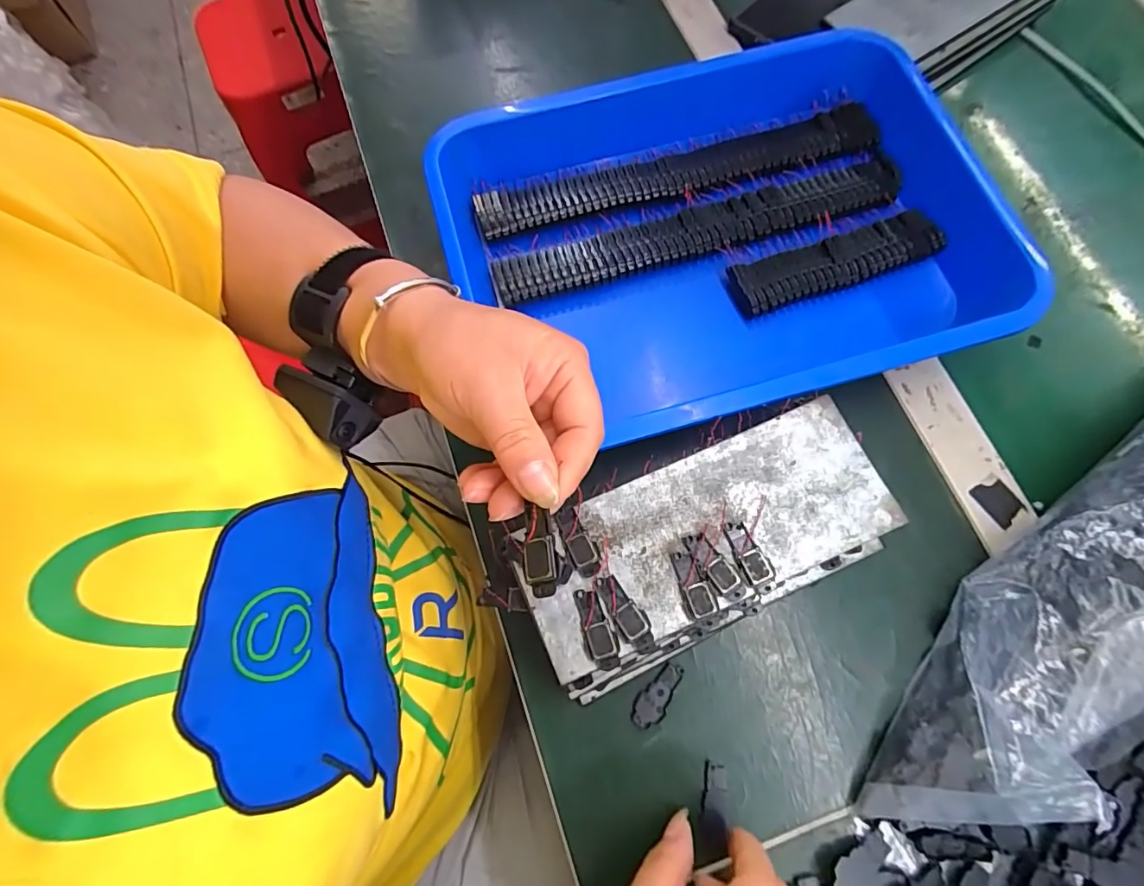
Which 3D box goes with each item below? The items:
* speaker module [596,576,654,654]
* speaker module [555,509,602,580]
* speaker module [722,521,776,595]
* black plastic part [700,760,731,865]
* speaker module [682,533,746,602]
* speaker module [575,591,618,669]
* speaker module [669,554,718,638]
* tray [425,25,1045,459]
[{"bbox_3d":[0.028,0.086,0.259,0.015,0.005,0.041,-31,74,-7],"label":"speaker module"},{"bbox_3d":[0.003,0.053,0.271,0.014,0.005,0.037,-27,74,-6],"label":"speaker module"},{"bbox_3d":[0.093,0.059,0.266,0.016,0.005,0.038,-20,73,-4],"label":"speaker module"},{"bbox_3d":[0.078,0.200,0.278,0.014,0.008,0.046,5,79,4],"label":"black plastic part"},{"bbox_3d":[0.073,0.065,0.264,0.015,0.004,0.039,-35,75,-8],"label":"speaker module"},{"bbox_3d":[0.012,0.094,0.256,0.013,0.004,0.039,-16,73,-3],"label":"speaker module"},{"bbox_3d":[0.063,0.076,0.261,0.014,0.005,0.041,-15,73,-3],"label":"speaker module"},{"bbox_3d":[0.104,-0.142,0.359,0.362,0.055,0.257,-15,73,-2],"label":"tray"}]

